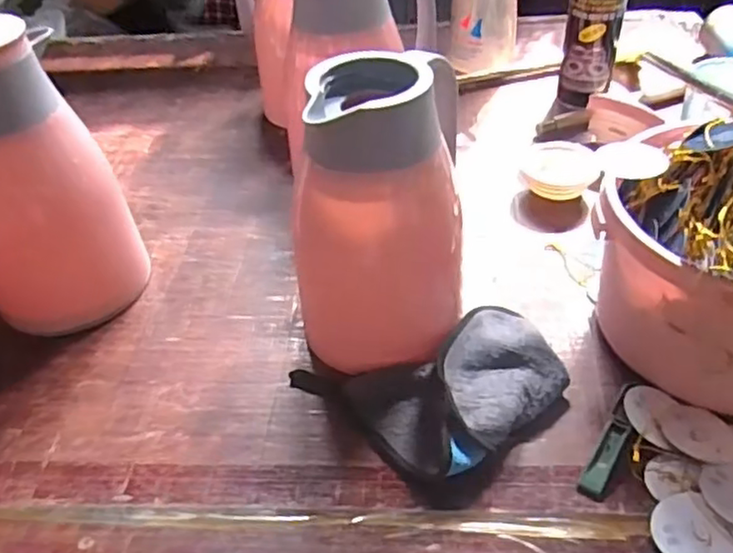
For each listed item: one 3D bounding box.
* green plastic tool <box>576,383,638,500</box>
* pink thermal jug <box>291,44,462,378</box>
[{"bbox_3d":[0.176,0.115,0.474,0.017,0.014,0.099,21,47,26],"label":"green plastic tool"},{"bbox_3d":[0.012,-0.052,0.519,0.123,0.225,0.146,2,41,7],"label":"pink thermal jug"}]

